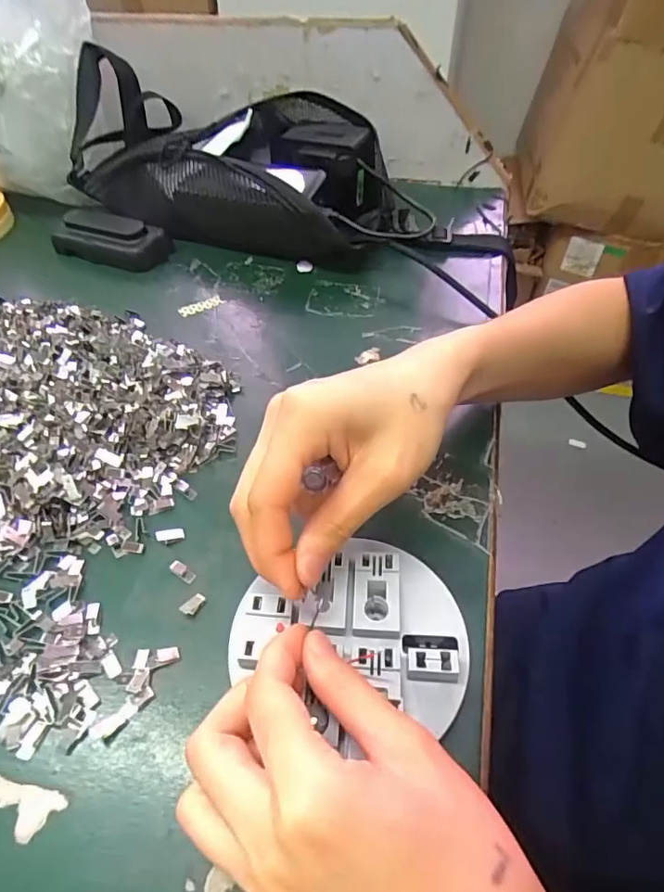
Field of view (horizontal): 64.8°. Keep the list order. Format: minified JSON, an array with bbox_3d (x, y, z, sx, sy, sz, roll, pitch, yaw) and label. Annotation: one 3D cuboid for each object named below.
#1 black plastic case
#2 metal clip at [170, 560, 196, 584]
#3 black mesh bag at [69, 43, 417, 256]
[{"bbox_3d":[-0.199,-0.188,0.469,0.104,0.029,0.045,16,51,12],"label":"black plastic case"},{"bbox_3d":[-0.076,0.064,0.266,0.015,0.004,0.006,30,55,22],"label":"metal clip"},{"bbox_3d":[-0.089,-0.256,0.481,0.323,0.091,0.133,18,52,14],"label":"black mesh bag"}]

